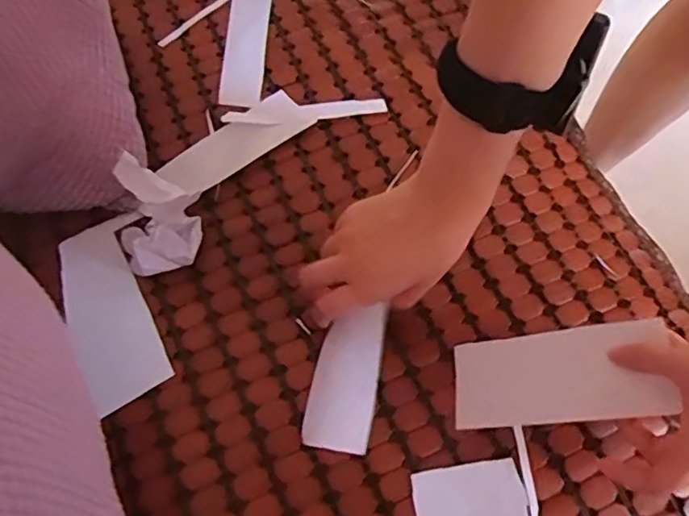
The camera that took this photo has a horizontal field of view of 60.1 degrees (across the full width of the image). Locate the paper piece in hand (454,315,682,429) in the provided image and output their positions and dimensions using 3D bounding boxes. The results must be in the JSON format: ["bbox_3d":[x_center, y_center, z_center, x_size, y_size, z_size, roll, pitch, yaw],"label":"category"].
[{"bbox_3d":[0.136,0.076,0.387,0.132,0.007,0.058,-13,60,24],"label":"paper piece in hand"}]

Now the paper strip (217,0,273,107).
[{"bbox_3d":[-0.091,-0.209,0.554,0.040,0.004,0.165,3,63,0],"label":"paper strip"}]

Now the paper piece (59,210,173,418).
[{"bbox_3d":[-0.172,0.035,0.435,0.063,0.009,0.145,-20,66,-11],"label":"paper piece"}]

